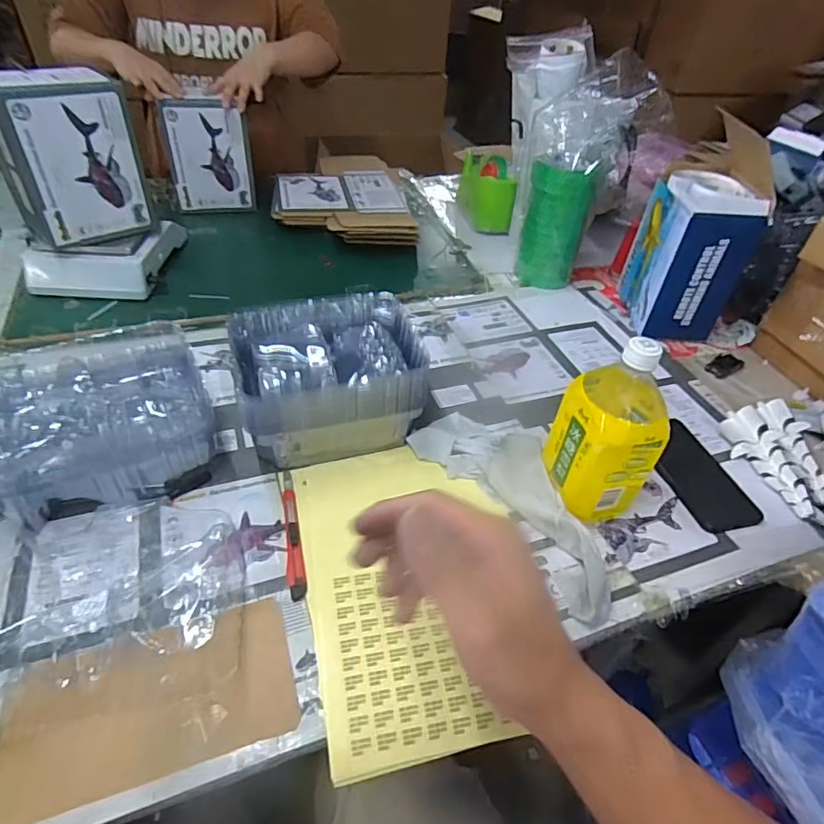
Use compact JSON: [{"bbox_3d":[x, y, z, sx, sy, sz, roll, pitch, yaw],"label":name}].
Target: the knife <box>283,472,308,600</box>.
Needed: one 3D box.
[{"bbox_3d":[-0.121,0.117,0.524,0.016,0.004,0.153,-7,45,-14],"label":"knife"}]

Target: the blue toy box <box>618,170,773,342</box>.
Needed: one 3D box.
[{"bbox_3d":[0.429,-0.244,0.822,0.118,0.216,0.156,3,44,-4],"label":"blue toy box"}]

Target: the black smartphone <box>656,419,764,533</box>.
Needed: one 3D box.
[{"bbox_3d":[0.338,0.073,0.621,0.082,0.015,0.154,-10,46,-17],"label":"black smartphone"}]

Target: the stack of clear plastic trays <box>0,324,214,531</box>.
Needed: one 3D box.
[{"bbox_3d":[-0.330,0.006,0.553,0.214,0.103,0.189,-18,49,-24],"label":"stack of clear plastic trays"}]

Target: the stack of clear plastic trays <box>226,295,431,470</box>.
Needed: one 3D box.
[{"bbox_3d":[-0.100,-0.041,0.618,0.195,0.118,0.166,-8,45,-15],"label":"stack of clear plastic trays"}]

